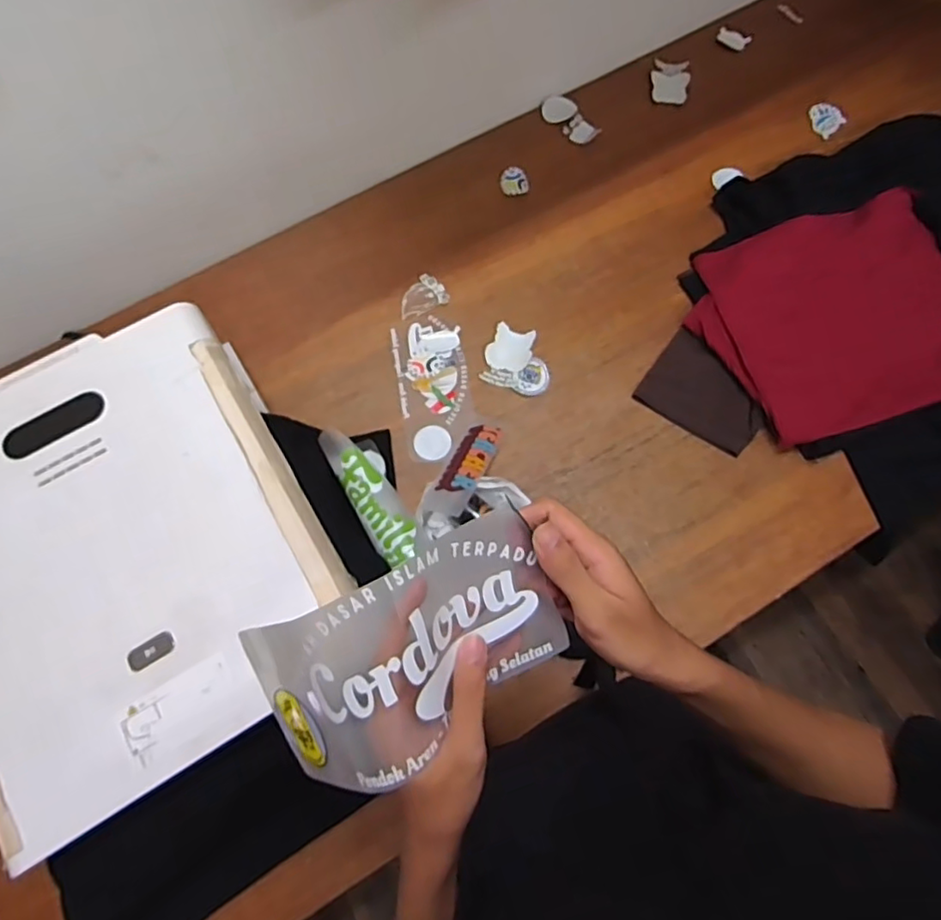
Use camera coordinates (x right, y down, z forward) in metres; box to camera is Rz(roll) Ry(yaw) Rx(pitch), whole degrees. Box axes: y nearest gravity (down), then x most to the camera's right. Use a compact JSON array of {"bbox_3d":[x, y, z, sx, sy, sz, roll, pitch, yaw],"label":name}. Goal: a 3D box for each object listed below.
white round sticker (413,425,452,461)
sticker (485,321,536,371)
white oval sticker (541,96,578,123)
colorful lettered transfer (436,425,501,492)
[{"bbox_3d":[-0.055,-0.025,0.882,0.053,0.004,0.053,-1,70,2],"label":"white round sticker"},{"bbox_3d":[0.062,-0.171,0.925,0.067,0.004,0.076,20,74,10],"label":"sticker"},{"bbox_3d":[0.161,-0.635,1.089,0.060,0.007,0.057,-18,71,-4],"label":"white oval sticker"},{"bbox_3d":[0.002,-0.003,0.839,0.048,0.009,0.141,24,46,10],"label":"colorful lettered transfer"}]

